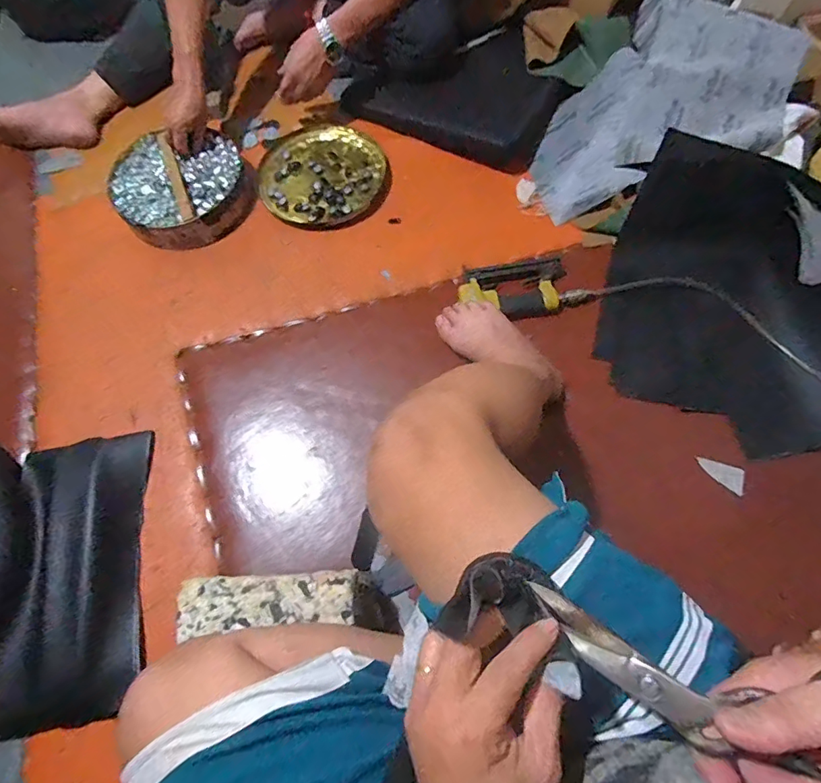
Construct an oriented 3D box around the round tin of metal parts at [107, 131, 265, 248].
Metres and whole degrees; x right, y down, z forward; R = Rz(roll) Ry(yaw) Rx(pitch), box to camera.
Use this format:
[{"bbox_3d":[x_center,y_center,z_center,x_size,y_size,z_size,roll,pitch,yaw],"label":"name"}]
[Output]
[{"bbox_3d":[-0.463,-0.421,0.990,0.269,0.053,0.275,-39,72,-13],"label":"round tin of metal parts"}]

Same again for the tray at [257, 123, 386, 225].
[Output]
[{"bbox_3d":[-0.186,-0.459,1.018,0.257,0.016,0.259,-1,68,2],"label":"tray"}]

